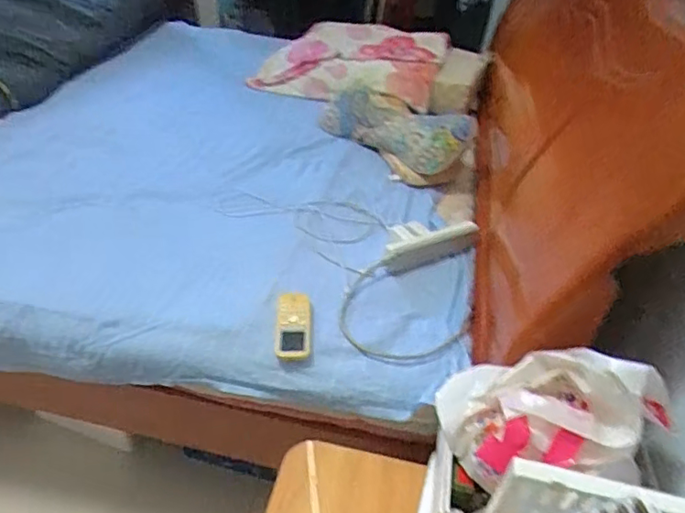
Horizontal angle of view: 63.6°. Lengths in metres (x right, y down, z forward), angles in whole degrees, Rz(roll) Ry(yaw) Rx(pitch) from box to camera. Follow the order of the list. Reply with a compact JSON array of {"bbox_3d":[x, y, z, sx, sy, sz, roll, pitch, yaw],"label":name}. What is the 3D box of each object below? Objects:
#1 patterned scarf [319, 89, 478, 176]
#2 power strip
[{"bbox_3d":[0.120,-0.330,1.407,0.122,0.146,0.442,-29,51,-35],"label":"patterned scarf"},{"bbox_3d":[0.168,-0.018,1.089,0.207,0.055,0.036,-15,44,-24],"label":"power strip"}]

